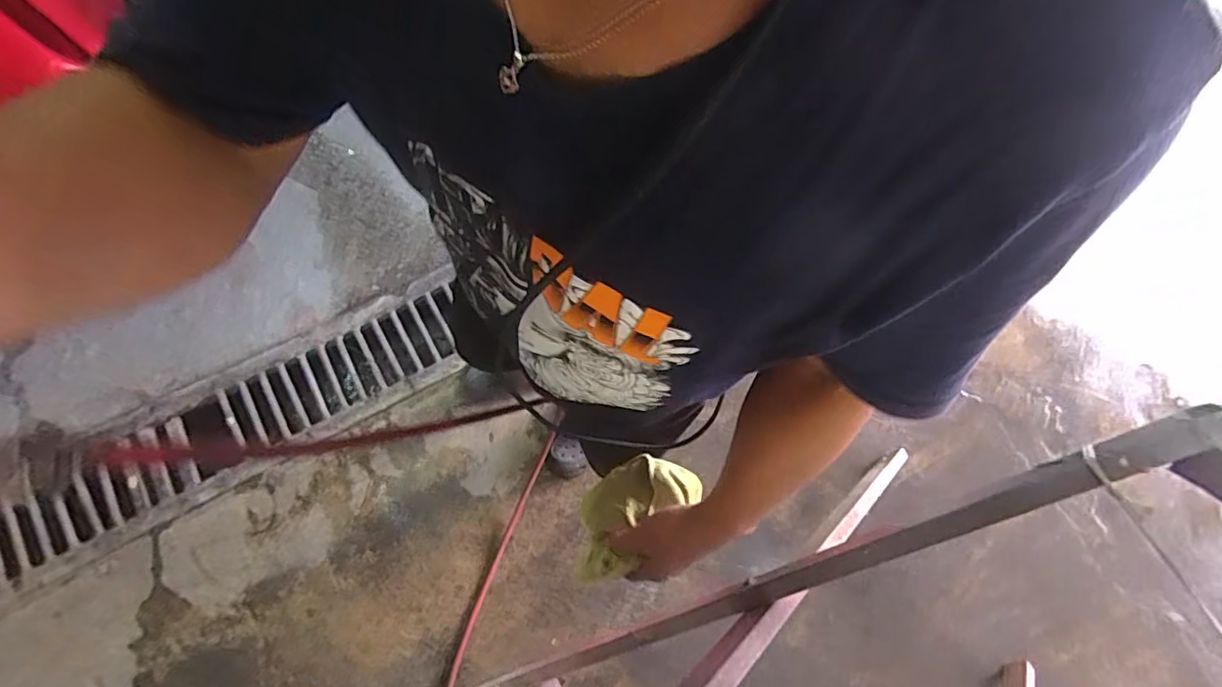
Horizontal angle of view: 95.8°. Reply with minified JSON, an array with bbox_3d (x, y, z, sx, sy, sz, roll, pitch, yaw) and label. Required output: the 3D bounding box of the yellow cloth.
[{"bbox_3d":[0.014,0.183,0.600,0.156,0.075,0.084,-42,77,-13],"label":"yellow cloth"}]

